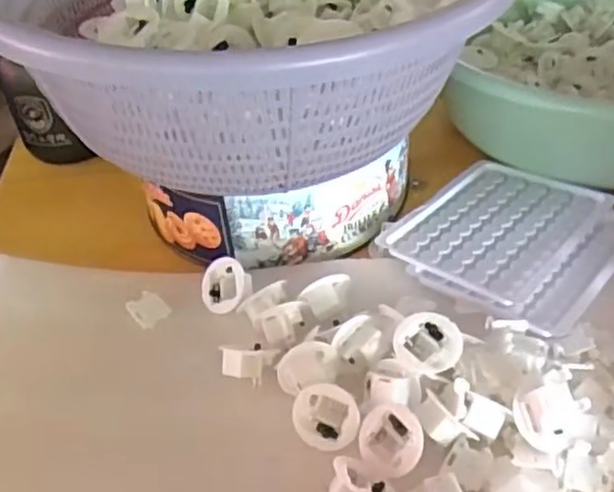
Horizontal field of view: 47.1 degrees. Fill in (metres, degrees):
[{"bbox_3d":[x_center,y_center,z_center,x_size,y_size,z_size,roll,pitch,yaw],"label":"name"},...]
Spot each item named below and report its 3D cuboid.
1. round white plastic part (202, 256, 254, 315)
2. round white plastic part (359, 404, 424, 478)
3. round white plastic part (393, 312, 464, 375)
[{"bbox_3d":[-0.047,0.024,0.414,0.029,0.013,0.033,-24,70,24],"label":"round white plastic part"},{"bbox_3d":[0.042,0.091,0.329,0.032,0.016,0.032,-15,65,34],"label":"round white plastic part"},{"bbox_3d":[0.060,0.048,0.350,0.032,0.010,0.031,-3,45,3],"label":"round white plastic part"}]

